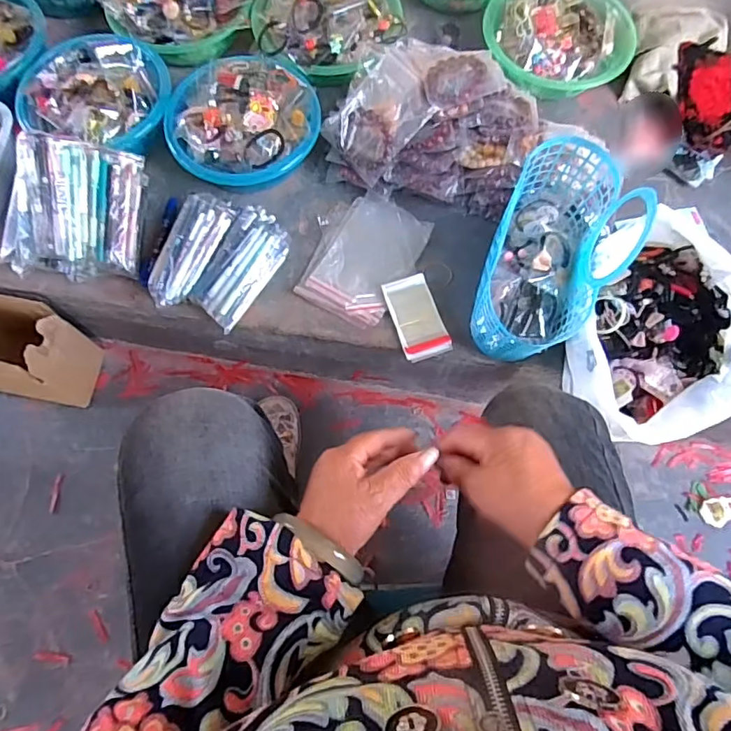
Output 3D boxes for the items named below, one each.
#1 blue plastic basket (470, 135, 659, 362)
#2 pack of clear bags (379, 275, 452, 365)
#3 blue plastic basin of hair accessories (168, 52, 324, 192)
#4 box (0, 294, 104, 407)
[{"bbox_3d":[0.244,-0.143,0.687,0.160,0.144,0.271,23,72,7],"label":"blue plastic basket"},{"bbox_3d":[0.074,-0.069,0.737,0.068,0.014,0.123,-17,72,-7],"label":"pack of clear bags"},{"bbox_3d":[-0.181,-0.360,0.786,0.213,0.074,0.189,-23,73,-9],"label":"blue plastic basin of hair accessories"},{"bbox_3d":[-0.557,-0.029,0.821,0.211,0.169,0.118,10,71,3],"label":"box"}]

